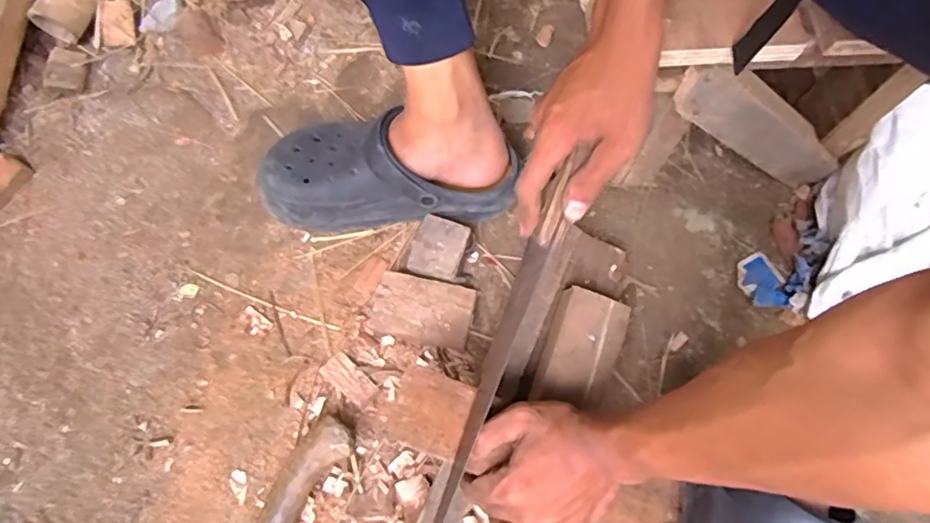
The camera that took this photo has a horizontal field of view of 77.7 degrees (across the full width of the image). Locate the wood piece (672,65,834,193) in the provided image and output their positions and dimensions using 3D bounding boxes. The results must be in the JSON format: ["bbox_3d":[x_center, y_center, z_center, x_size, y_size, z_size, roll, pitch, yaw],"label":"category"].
[{"bbox_3d":[0.286,-0.126,0.557,0.290,0.061,0.018,14,67,-41],"label":"wood piece"}]

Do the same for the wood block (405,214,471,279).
[{"bbox_3d":[-0.028,-0.009,0.611,0.052,0.039,0.067,18,73,4],"label":"wood block"}]

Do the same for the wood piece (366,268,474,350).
[{"bbox_3d":[-0.042,0.051,0.585,0.097,0.040,0.060,13,73,2],"label":"wood piece"}]

